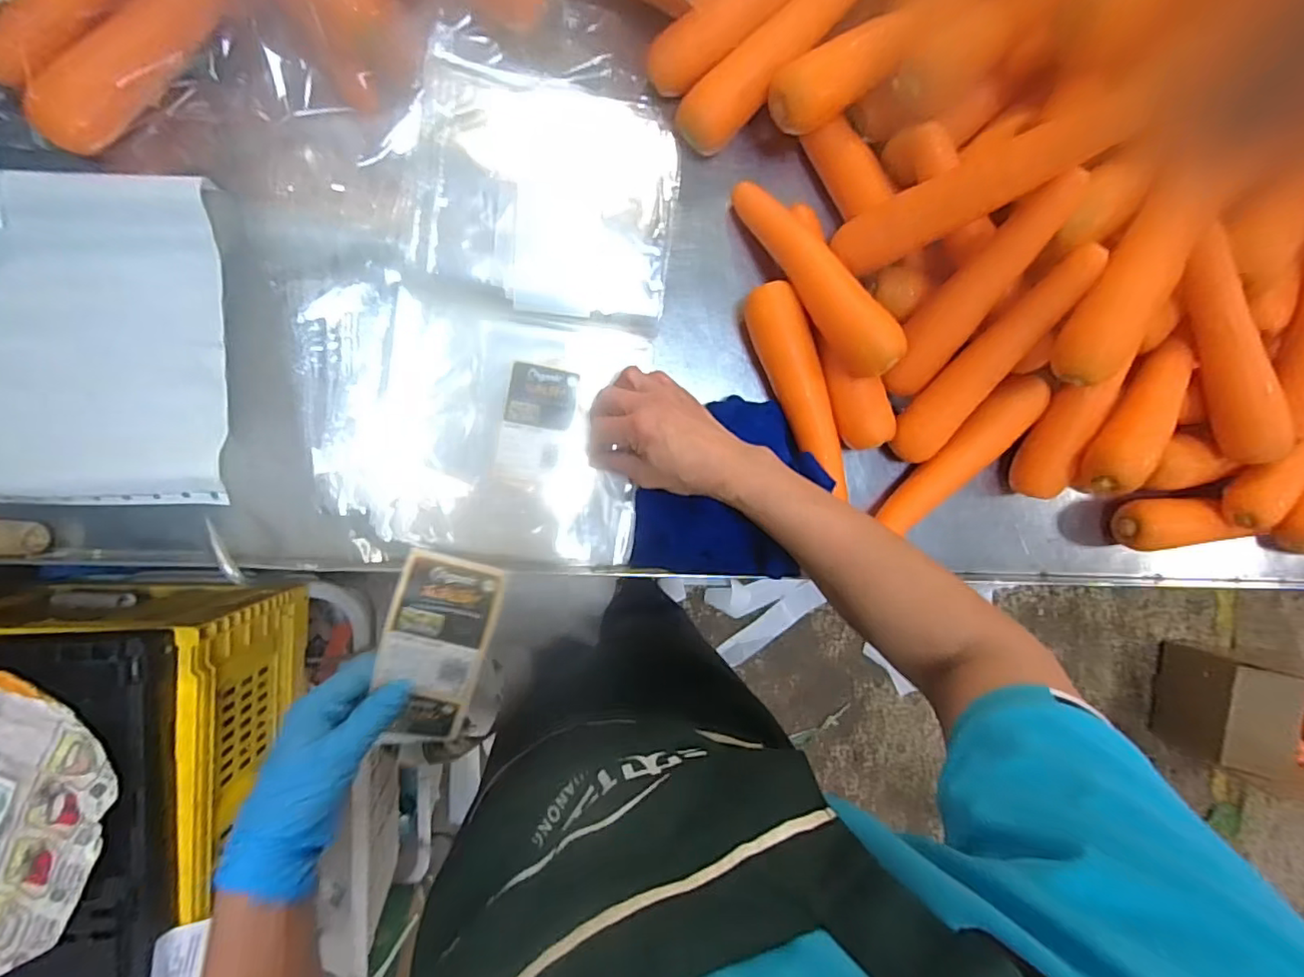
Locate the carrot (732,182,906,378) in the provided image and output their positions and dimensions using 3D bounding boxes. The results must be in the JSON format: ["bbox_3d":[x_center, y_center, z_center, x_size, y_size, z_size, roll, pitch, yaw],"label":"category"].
[{"bbox_3d":[0.131,-0.177,0.477,0.039,0.038,0.198,-32,78,-5],"label":"carrot"}]

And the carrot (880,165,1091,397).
[{"bbox_3d":[0.252,-0.157,0.462,0.040,0.034,0.185,25,131,-7],"label":"carrot"}]

